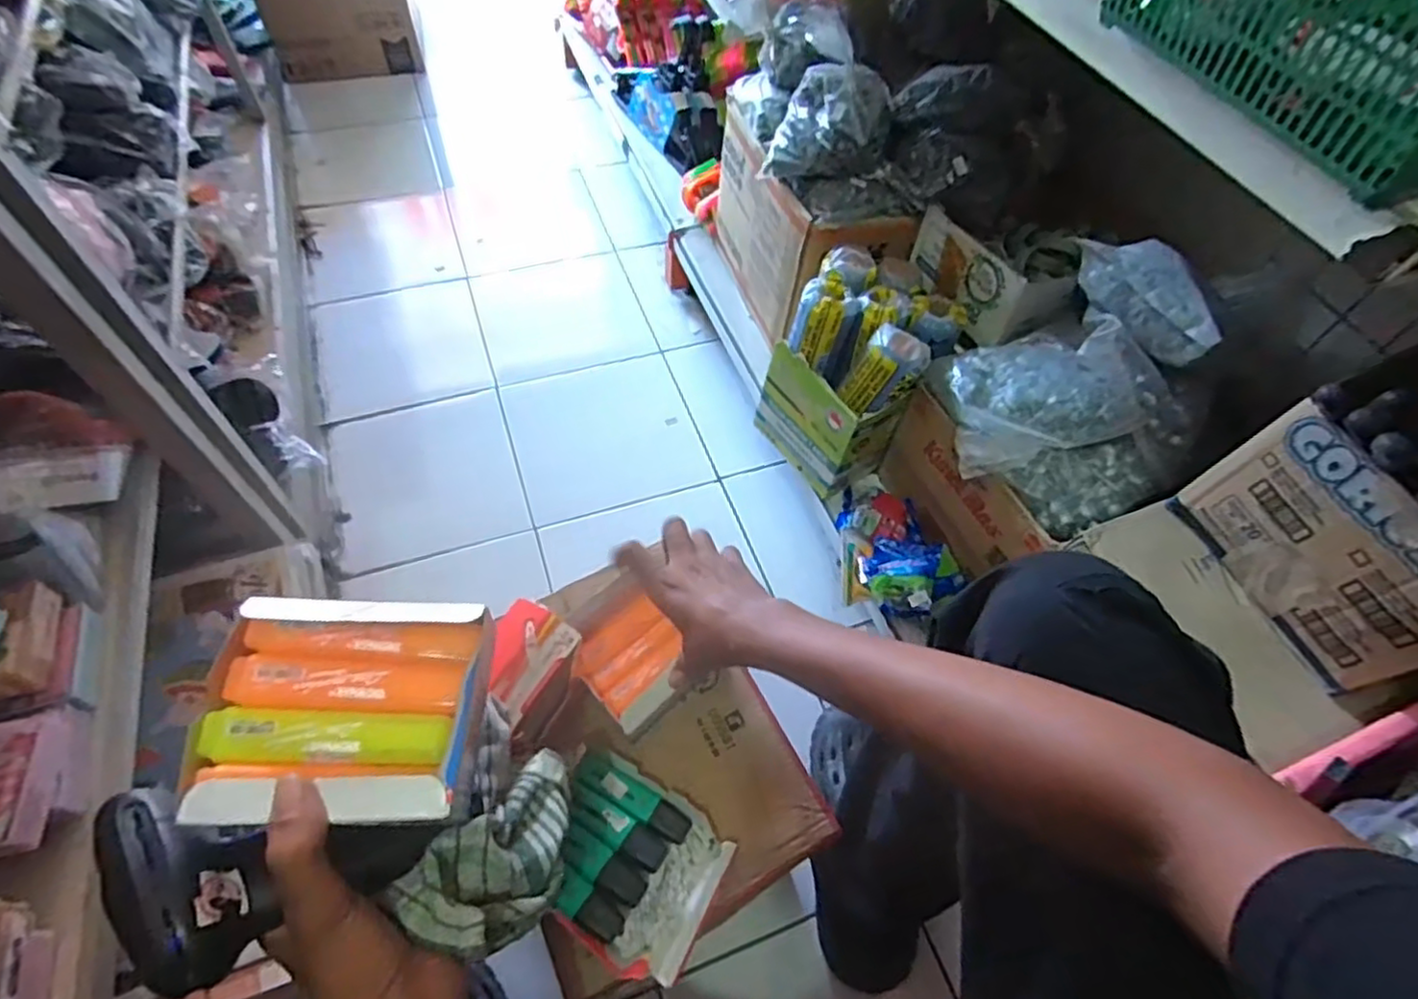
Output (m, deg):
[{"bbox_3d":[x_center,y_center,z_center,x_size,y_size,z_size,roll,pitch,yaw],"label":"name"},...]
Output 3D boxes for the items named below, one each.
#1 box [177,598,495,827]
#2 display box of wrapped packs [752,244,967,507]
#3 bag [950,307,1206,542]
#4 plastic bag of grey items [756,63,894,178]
[{"bbox_3d":[-0.173,0.098,0.329,0.125,0.025,0.100,1,57,-4],"label":"box"},{"bbox_3d":[0.195,-0.177,0.907,0.214,0.229,0.193,-32,64,-22],"label":"display box of wrapped packs"},{"bbox_3d":[0.383,-0.096,0.748,0.199,0.123,0.258,-34,65,-23],"label":"bag"},{"bbox_3d":[0.151,-0.466,0.862,0.149,0.113,0.097,5,56,-1],"label":"plastic bag of grey items"}]

